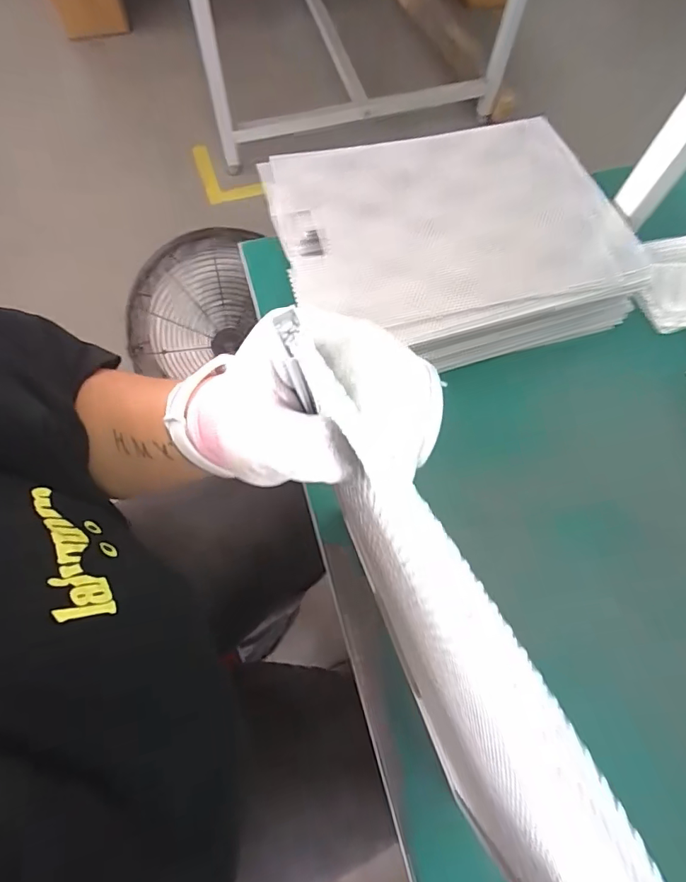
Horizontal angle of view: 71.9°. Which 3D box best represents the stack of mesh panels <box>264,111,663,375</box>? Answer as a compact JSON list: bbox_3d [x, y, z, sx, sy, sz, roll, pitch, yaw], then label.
[{"bbox_3d":[0.121,-0.230,0.532,0.367,0.082,0.287,-13,70,-7],"label":"stack of mesh panels"}]

